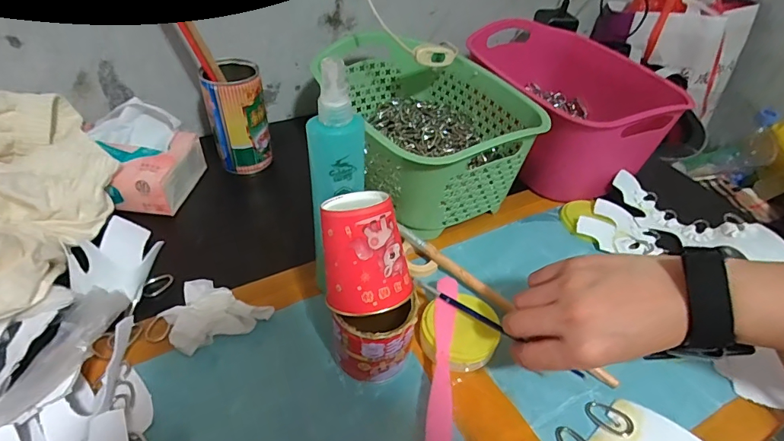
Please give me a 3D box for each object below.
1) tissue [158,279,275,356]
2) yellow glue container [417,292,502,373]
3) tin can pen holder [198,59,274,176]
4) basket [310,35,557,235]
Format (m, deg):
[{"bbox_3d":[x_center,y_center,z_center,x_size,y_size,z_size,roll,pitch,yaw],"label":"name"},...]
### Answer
[{"bbox_3d":[-0.158,0.071,0.374,0.077,0.034,0.073,-28,52,-30],"label":"tissue"},{"bbox_3d":[0.060,0.098,0.376,0.070,0.038,0.059,-14,47,-19],"label":"yellow glue container"},{"bbox_3d":[-0.183,-0.121,0.515,0.063,0.120,0.055,-11,46,-17],"label":"tin can pen holder"},{"bbox_3d":[0.033,-0.116,0.514,0.186,0.107,0.262,-16,47,-21],"label":"basket"}]

